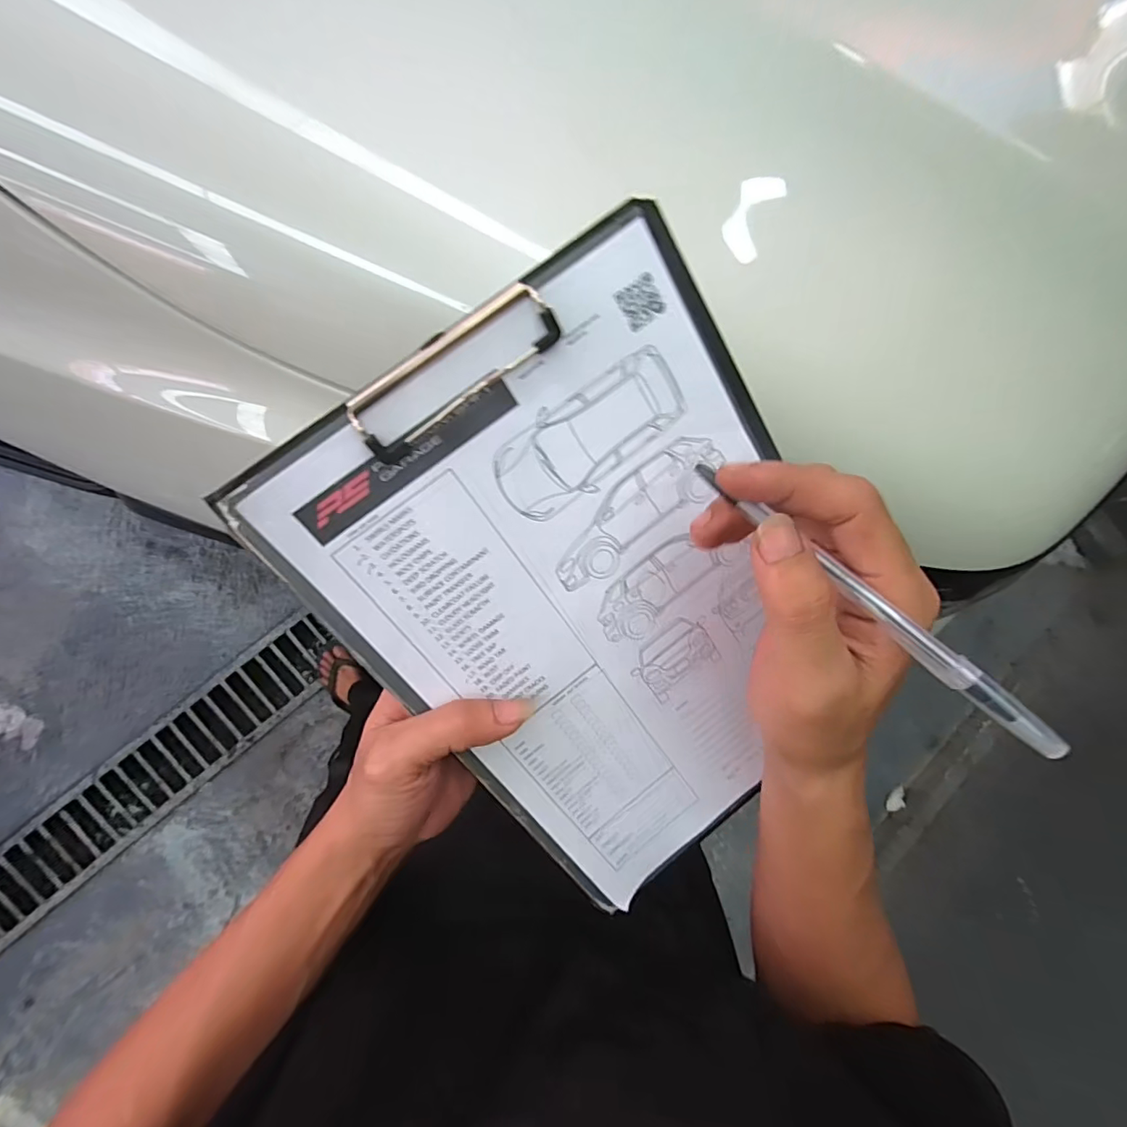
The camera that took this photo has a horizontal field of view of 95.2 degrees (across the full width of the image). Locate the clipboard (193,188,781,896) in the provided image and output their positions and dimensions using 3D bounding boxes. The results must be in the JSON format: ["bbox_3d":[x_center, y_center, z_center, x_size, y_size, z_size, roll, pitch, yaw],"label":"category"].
[{"bbox_3d":[0.028,0.021,0.267,0.224,0.007,0.296,-37,109,-5],"label":"clipboard"}]

